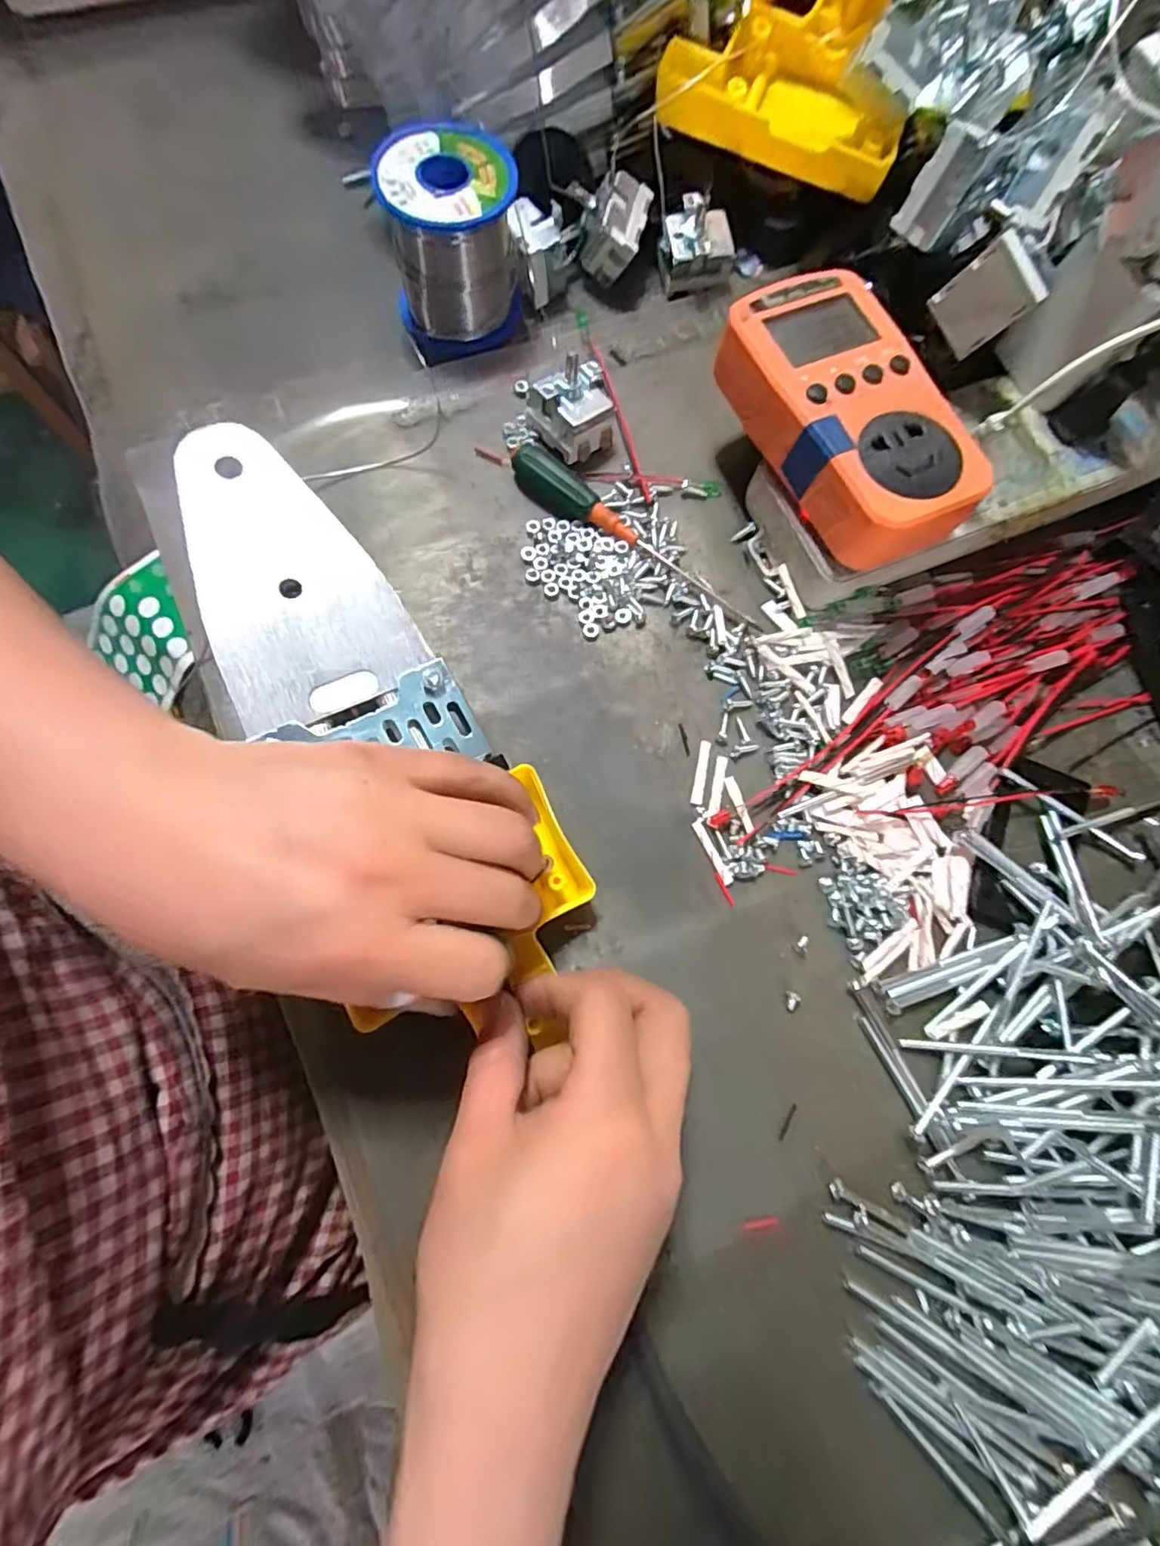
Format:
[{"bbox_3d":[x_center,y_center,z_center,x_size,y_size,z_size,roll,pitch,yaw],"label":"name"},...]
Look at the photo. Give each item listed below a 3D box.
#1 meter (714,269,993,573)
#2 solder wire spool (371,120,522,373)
[{"bbox_3d":[0.114,-0.151,0.259,0.064,0.029,0.123,-24,77,-8],"label":"meter"},{"bbox_3d":[-0.062,-0.262,0.302,0.062,0.061,0.068,1,75,-2],"label":"solder wire spool"}]

